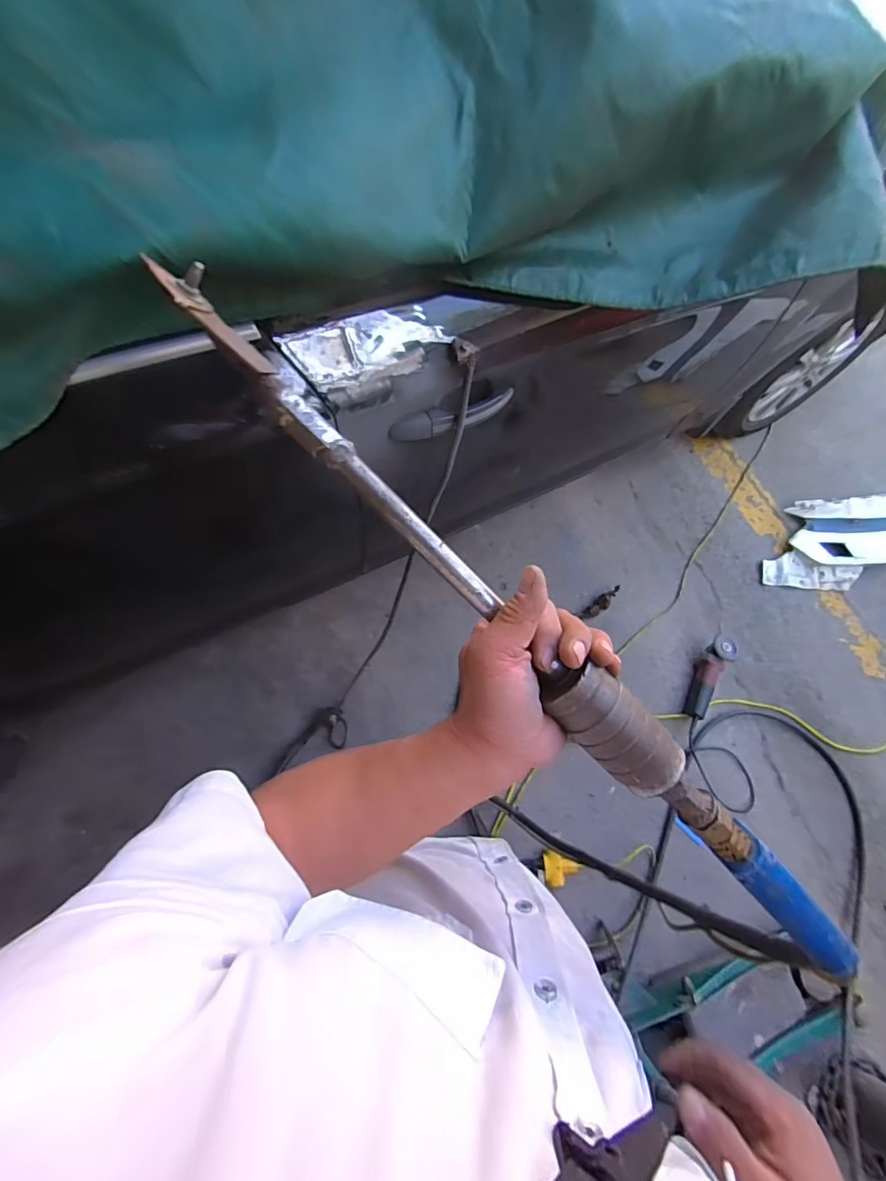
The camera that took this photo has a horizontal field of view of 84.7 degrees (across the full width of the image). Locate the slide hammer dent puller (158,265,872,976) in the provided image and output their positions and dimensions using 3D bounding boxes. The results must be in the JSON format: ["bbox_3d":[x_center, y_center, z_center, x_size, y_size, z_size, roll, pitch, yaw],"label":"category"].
[{"bbox_3d":[0.085,0.065,0.305,0.637,0.032,0.039,45,74,-10],"label":"slide hammer dent puller"}]

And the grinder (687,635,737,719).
[{"bbox_3d":[0.795,0.256,1.464,0.075,0.072,0.281,34,71,10],"label":"grinder"}]

